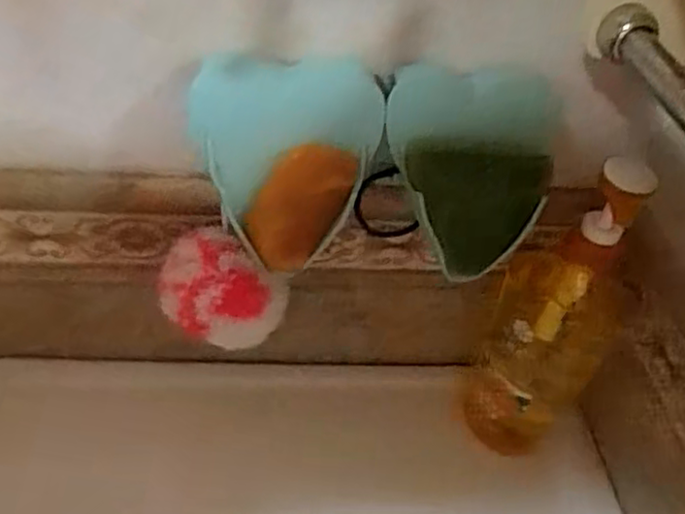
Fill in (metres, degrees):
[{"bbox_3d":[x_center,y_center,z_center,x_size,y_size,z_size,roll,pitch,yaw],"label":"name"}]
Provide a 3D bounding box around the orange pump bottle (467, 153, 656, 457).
[{"bbox_3d":[0.142,0.049,0.472,0.072,0.242,0.049,-5,44,-14],"label":"orange pump bottle"}]

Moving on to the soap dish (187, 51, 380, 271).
[{"bbox_3d":[-0.037,-0.057,0.396,0.109,0.092,0.076,9,42,1],"label":"soap dish"}]

